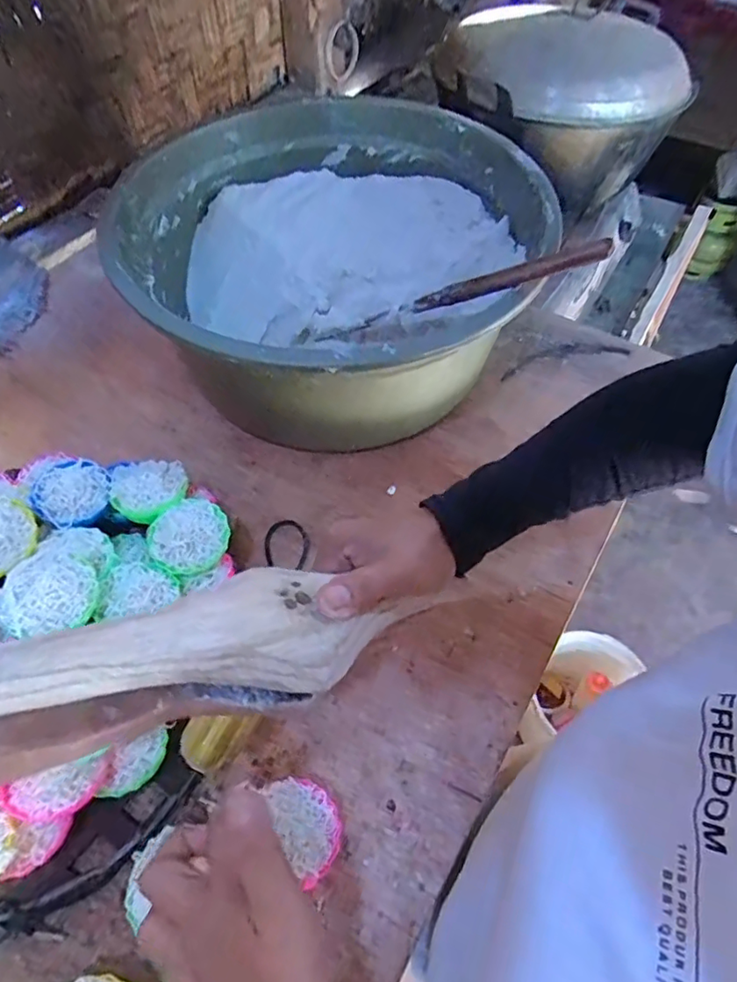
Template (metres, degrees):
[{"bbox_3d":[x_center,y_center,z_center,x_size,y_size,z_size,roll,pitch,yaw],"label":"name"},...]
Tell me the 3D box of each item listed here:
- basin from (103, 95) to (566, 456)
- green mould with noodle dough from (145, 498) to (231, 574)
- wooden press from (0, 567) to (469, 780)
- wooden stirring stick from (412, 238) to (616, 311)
[{"bbox_3d":[-0.040,-0.220,0.597,0.388,0.193,0.384,0,55,0],"label":"basin"},{"bbox_3d":[-0.141,0.035,0.447,0.061,0.021,0.053,-30,60,-19],"label":"green mould with noodle dough"},{"bbox_3d":[-0.075,0.070,0.246,0.191,0.045,0.058,-4,49,-38],"label":"wooden press"},{"bbox_3d":[0.113,-0.177,0.472,0.170,0.016,0.020,-5,47,35],"label":"wooden stirring stick"}]

